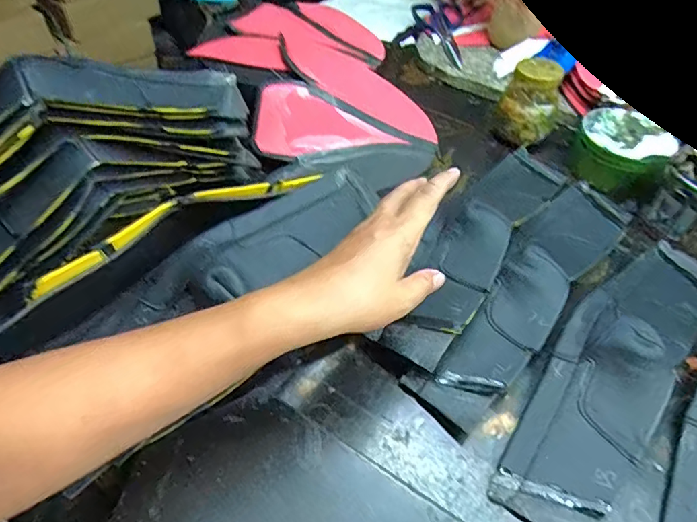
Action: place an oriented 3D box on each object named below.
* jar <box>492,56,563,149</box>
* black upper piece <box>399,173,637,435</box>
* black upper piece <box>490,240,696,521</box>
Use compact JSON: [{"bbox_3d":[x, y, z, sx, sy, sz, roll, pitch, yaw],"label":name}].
[{"bbox_3d":[0.218,-0.189,0.603,0.071,0.092,0.065,17,51,12],"label":"jar"},{"bbox_3d":[0.174,0.017,0.462,0.074,0.033,0.322,34,56,25],"label":"black upper piece"},{"bbox_3d":[0.227,0.072,0.405,0.088,0.044,0.319,35,57,25],"label":"black upper piece"}]

